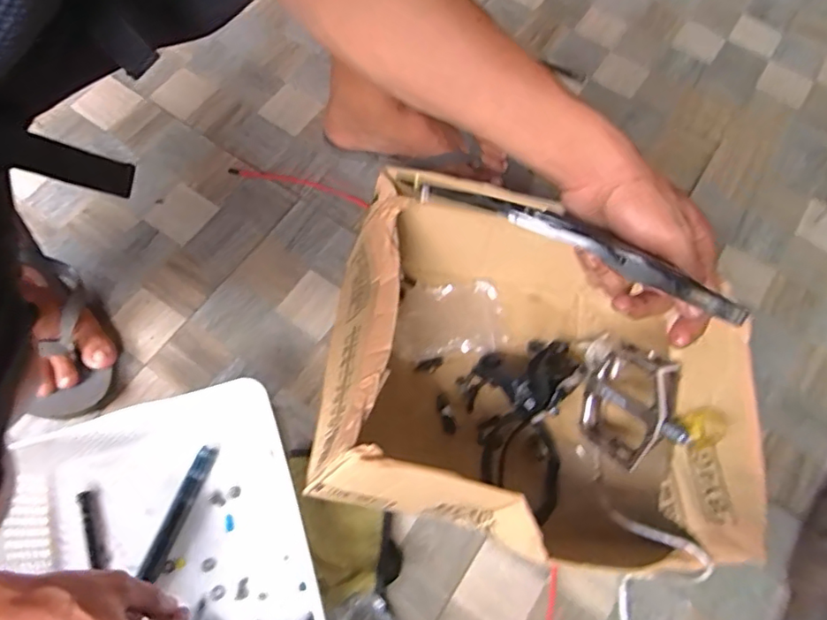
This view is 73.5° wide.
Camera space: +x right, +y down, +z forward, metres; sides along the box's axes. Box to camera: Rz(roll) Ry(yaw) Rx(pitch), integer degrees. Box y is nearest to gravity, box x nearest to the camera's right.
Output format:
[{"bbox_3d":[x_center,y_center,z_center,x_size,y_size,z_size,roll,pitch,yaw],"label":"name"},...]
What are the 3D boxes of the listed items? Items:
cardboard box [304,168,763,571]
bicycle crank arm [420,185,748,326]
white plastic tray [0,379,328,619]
[{"bbox_3d":[0.112,0.054,0.540,0.396,0.157,0.317,11,67,2],"label":"cardboard box"},{"bbox_3d":[0.095,-0.040,0.323,0.192,0.021,0.026,25,68,13],"label":"bicycle crank arm"},{"bbox_3d":[-0.213,0.255,0.480,0.245,0.078,0.326,-17,69,-10],"label":"white plastic tray"}]

